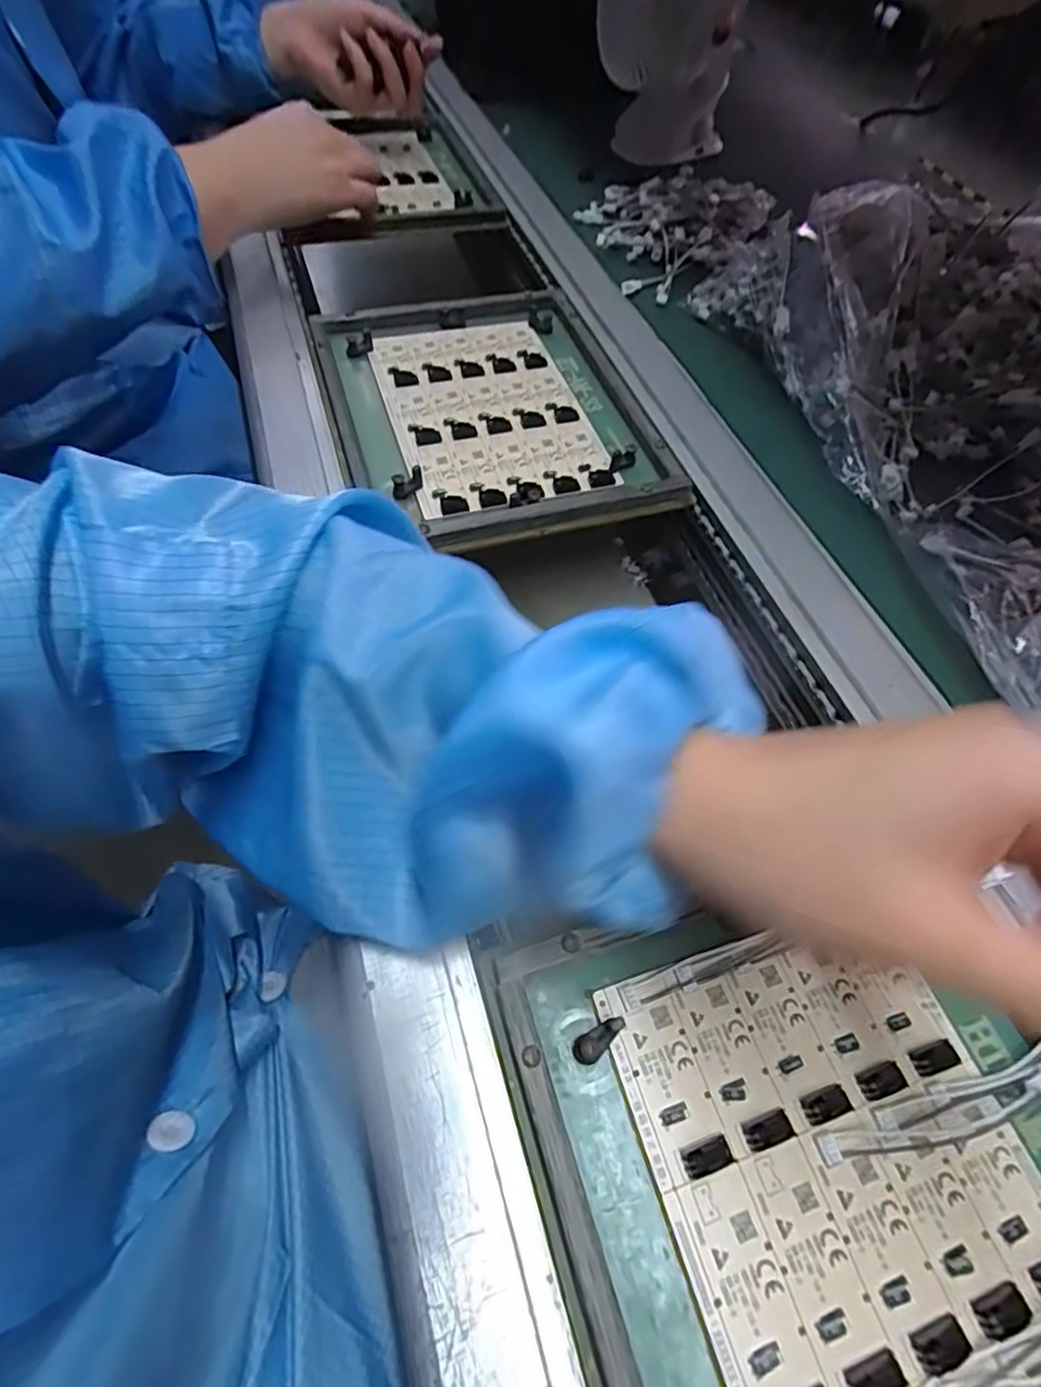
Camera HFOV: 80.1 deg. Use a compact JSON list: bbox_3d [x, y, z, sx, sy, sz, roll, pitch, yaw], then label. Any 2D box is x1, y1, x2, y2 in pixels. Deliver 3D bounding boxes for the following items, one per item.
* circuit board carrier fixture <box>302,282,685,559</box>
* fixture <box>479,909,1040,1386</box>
[{"bbox_3d":[-0.022,-0.198,0.421,0.194,0.017,0.247,-15,62,-15],"label":"circuit board carrier fixture"},{"bbox_3d":[0.113,0.179,0.204,0.193,0.019,0.230,-16,62,-9],"label":"fixture"}]

